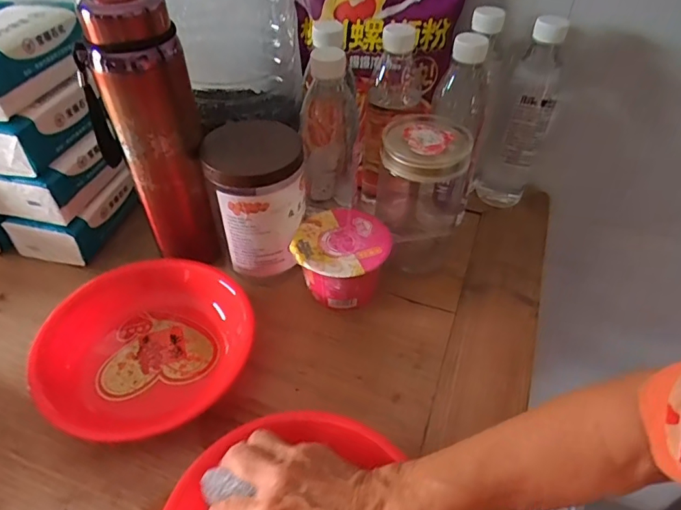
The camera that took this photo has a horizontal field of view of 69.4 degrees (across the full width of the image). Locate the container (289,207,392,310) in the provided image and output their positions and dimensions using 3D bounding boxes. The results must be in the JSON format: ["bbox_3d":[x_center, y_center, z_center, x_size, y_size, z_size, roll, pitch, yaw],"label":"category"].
[{"bbox_3d":[0.001,0.006,0.519,0.097,0.067,0.093,1,46,-1],"label":"container"}]

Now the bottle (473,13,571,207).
[{"bbox_3d":[0.212,-0.162,0.572,0.065,0.219,0.057,19,49,16],"label":"bottle"}]

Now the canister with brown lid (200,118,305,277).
[{"bbox_3d":[-0.085,-0.056,0.515,0.093,0.158,0.096,-11,48,-11],"label":"canister with brown lid"}]

